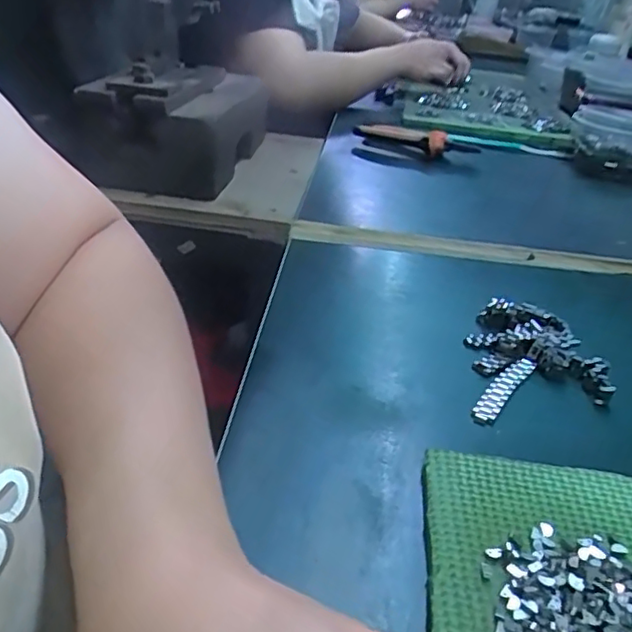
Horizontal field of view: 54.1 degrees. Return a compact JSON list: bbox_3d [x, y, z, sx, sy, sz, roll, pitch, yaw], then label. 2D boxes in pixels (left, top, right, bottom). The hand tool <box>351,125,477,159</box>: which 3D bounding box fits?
[{"bbox_3d":[0.120,-0.216,0.764,0.153,0.022,0.045,25,36,29],"label":"hand tool"}]

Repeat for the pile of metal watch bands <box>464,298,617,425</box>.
[{"bbox_3d":[0.133,0.024,0.373,0.078,0.012,0.111,8,31,5],"label":"pile of metal watch bands"}]

